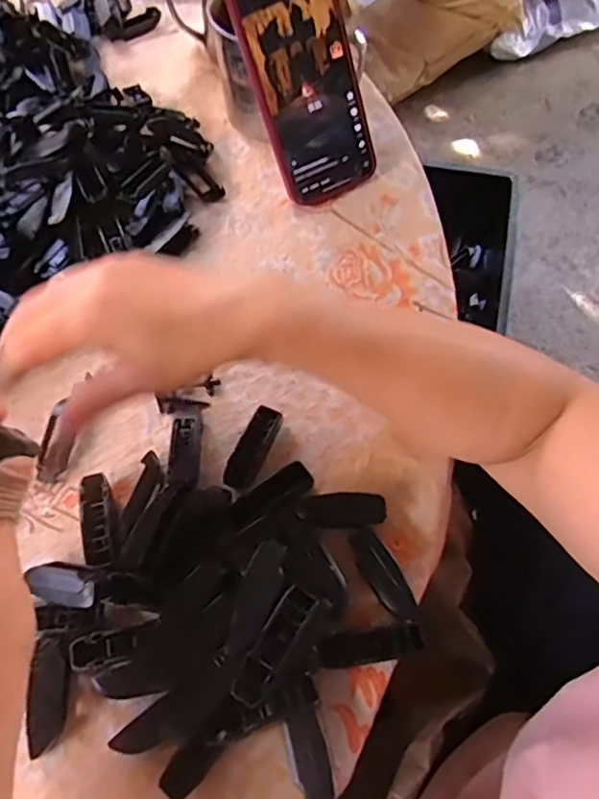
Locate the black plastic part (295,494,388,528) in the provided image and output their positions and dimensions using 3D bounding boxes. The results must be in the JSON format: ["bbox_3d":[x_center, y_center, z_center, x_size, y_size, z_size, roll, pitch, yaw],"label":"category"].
[{"bbox_3d":[0.025,0.065,0.350,0.052,0.007,0.018,0,65,1],"label":"black plastic part"}]

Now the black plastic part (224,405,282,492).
[{"bbox_3d":[-0.029,0.031,0.370,0.018,0.017,0.056,22,67,11],"label":"black plastic part"}]

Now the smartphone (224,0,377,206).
[{"bbox_3d":[0.006,-0.231,0.433,0.077,0.162,0.013,-29,32,-12],"label":"smartphone"}]

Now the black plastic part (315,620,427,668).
[{"bbox_3d":[0.038,0.131,0.314,0.055,0.010,0.016,-10,65,-4],"label":"black plastic part"}]

